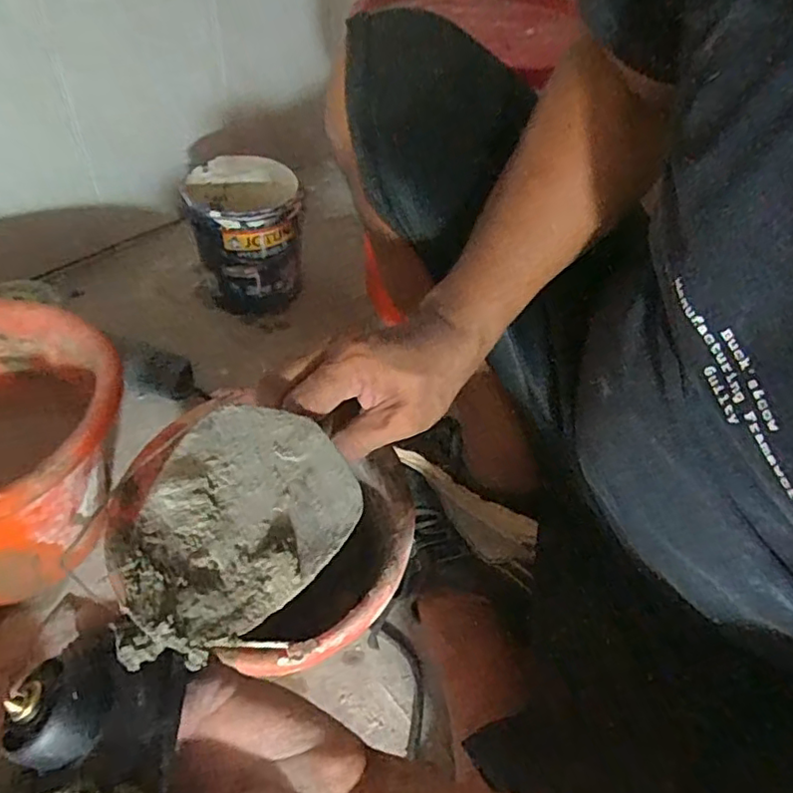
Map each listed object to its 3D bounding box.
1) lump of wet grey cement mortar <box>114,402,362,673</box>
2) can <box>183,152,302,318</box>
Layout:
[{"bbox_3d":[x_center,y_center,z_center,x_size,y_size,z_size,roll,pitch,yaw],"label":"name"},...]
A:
[{"bbox_3d":[-0.076,0.064,0.302,0.095,0.030,0.140,29,39,-5],"label":"lump of wet grey cement mortar"},{"bbox_3d":[-0.219,-0.230,0.903,0.155,0.180,0.164,-13,46,-17],"label":"can"}]

